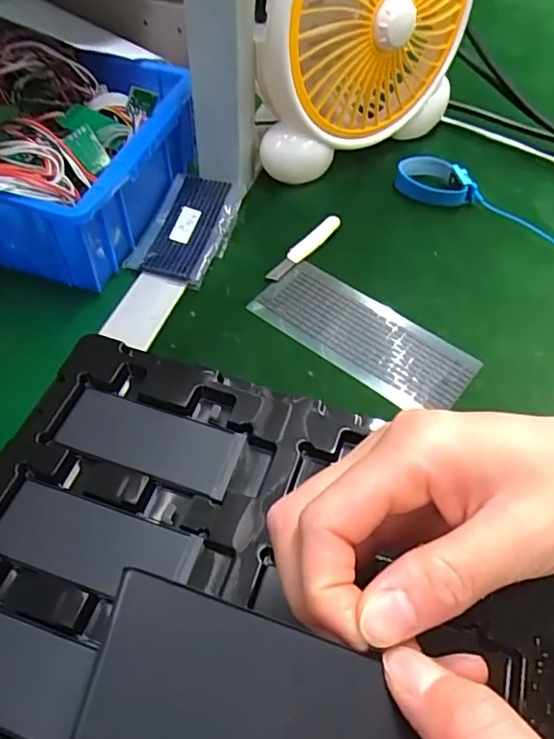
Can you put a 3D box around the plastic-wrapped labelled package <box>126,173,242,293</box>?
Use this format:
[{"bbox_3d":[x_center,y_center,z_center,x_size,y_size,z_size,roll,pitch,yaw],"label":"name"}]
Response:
[{"bbox_3d":[-0.074,-0.120,0.463,0.067,0.019,0.110,15,55,7],"label":"plastic-wrapped labelled package"}]

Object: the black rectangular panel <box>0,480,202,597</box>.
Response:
[{"bbox_3d":[-0.086,0.081,0.259,0.092,0.004,0.038,17,55,9],"label":"black rectangular panel"}]

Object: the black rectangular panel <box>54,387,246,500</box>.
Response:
[{"bbox_3d":[-0.067,0.036,0.290,0.095,0.004,0.037,17,55,9],"label":"black rectangular panel"}]

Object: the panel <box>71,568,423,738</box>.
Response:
[{"bbox_3d":[0.000,0.077,0.132,0.085,0.006,0.037,25,39,-18],"label":"panel"}]

